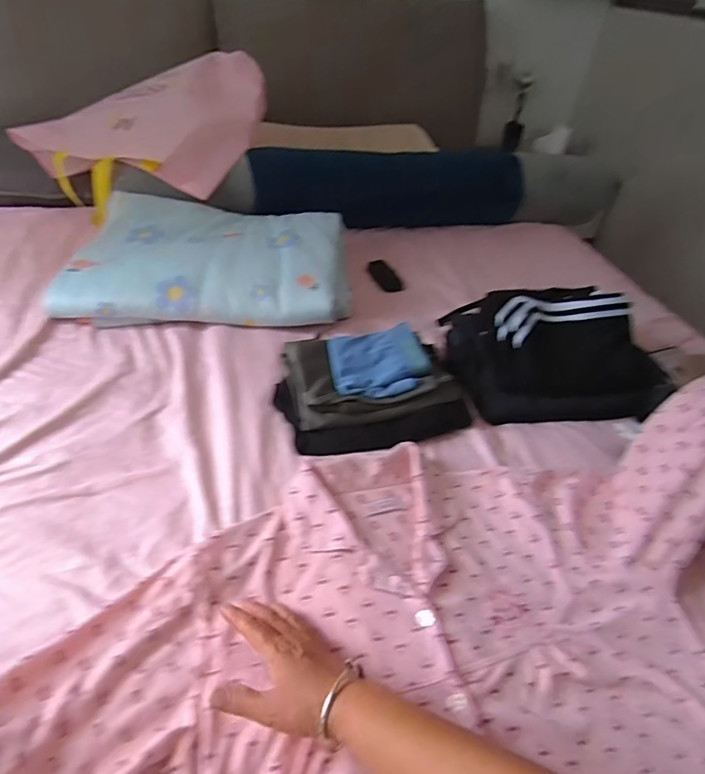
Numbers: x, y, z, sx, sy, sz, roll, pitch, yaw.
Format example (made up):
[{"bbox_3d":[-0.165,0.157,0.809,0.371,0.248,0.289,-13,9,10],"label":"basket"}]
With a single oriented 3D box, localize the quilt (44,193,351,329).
[{"bbox_3d":[-0.264,-0.252,1.012,0.530,0.102,0.357,4,40,-1],"label":"quilt"}]

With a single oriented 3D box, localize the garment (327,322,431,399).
[{"bbox_3d":[0.041,-0.038,0.785,0.145,0.035,0.129,-5,42,-13],"label":"garment"}]

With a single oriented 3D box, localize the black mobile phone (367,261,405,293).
[{"bbox_3d":[0.070,-0.252,1.141,0.049,0.014,0.127,-10,43,-17],"label":"black mobile phone"}]

